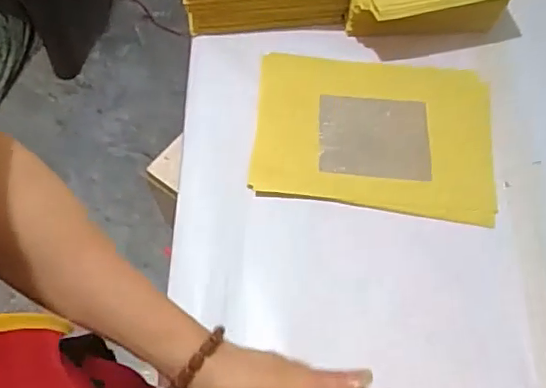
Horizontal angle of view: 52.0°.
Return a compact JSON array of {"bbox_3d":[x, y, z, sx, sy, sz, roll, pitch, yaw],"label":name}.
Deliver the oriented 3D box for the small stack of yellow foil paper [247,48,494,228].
[{"bbox_3d":[0.096,-0.064,0.534,0.223,0.016,0.162,8,62,-1],"label":"small stack of yellow foil paper"}]

